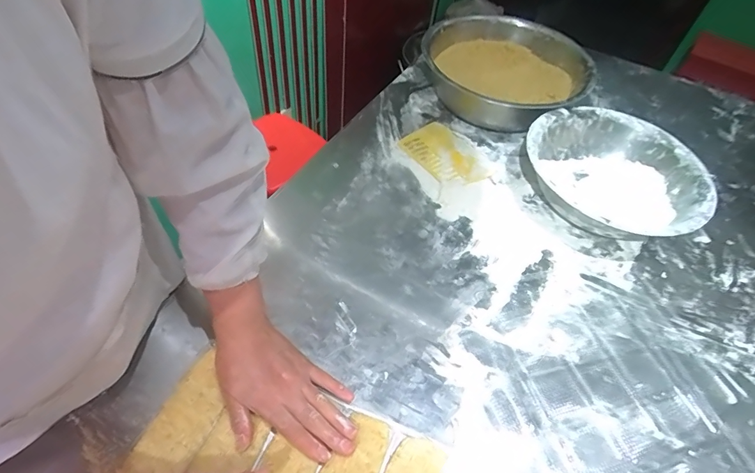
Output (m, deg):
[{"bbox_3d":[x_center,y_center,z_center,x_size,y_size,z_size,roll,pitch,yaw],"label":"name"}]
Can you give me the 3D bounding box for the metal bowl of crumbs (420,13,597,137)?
[{"bbox_3d":[0.250,-0.326,0.820,0.312,0.101,0.318,7,52,0],"label":"metal bowl of crumbs"}]

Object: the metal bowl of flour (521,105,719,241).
[{"bbox_3d":[0.383,-0.096,0.673,0.268,0.082,0.279,-10,54,-13],"label":"metal bowl of flour"}]

